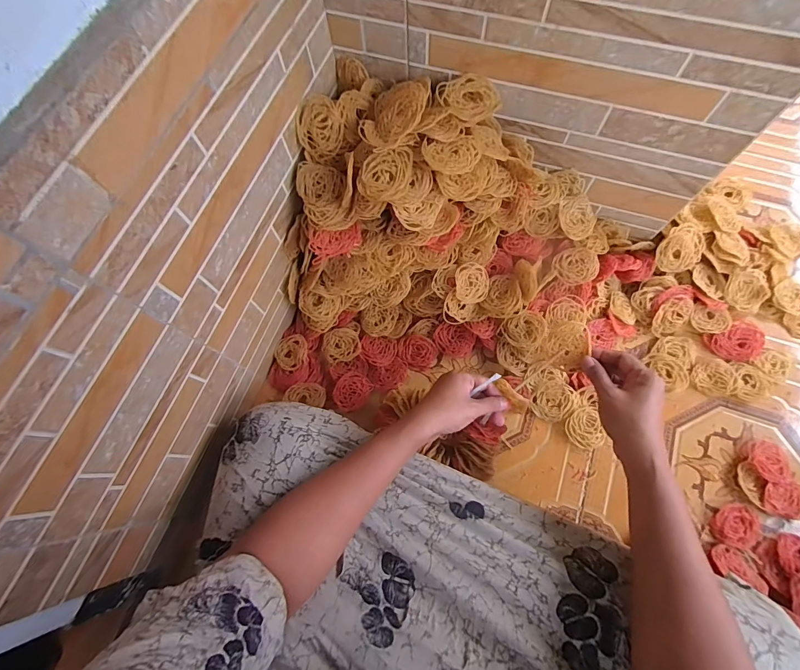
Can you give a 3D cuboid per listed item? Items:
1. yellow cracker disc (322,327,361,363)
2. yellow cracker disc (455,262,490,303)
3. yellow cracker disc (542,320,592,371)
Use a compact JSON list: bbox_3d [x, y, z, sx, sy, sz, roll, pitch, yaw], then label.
[{"bbox_3d":[-0.091,0.015,0.585,0.058,0.010,0.052,-9,81,2],"label":"yellow cracker disc"},{"bbox_3d":[0.105,-0.077,0.559,0.050,0.010,0.057,-7,103,-10],"label":"yellow cracker disc"},{"bbox_3d":[0.206,0.012,0.471,0.050,0.006,0.059,33,104,24],"label":"yellow cracker disc"}]

